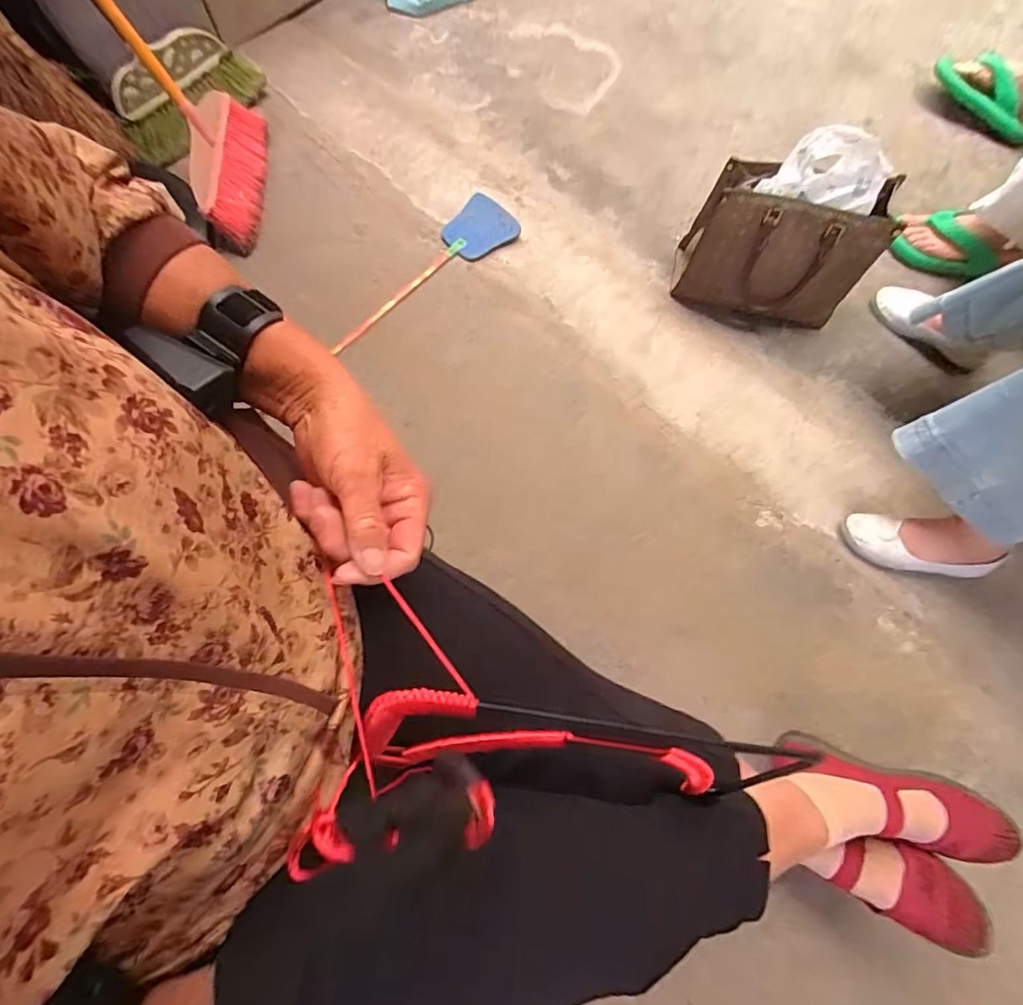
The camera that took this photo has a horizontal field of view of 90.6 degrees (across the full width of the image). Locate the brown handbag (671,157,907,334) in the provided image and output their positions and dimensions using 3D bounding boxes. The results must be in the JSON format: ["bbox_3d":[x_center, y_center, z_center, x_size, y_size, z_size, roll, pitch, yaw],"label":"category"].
[{"bbox_3d":[0.493,-0.473,0.949,0.301,0.233,0.139,16,74,3],"label":"brown handbag"}]

